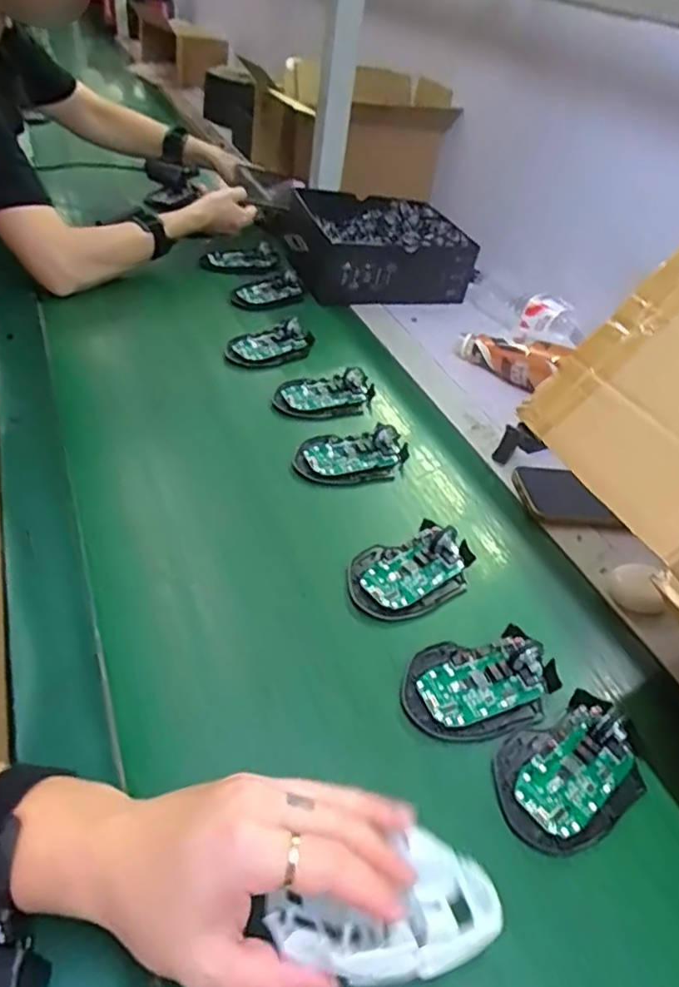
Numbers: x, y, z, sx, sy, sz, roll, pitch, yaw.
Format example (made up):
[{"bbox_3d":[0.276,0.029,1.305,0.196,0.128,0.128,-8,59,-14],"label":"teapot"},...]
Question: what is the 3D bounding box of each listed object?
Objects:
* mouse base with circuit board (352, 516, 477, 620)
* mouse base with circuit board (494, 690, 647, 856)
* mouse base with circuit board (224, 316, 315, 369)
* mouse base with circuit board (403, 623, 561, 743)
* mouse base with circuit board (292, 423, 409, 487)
[{"bbox_3d":[0.060,0.060,0.514,0.112,0.027,0.071,-16,48,-26],"label":"mouse base with circuit board"},{"bbox_3d":[0.150,0.174,0.399,0.107,0.021,0.070,-18,49,-27],"label":"mouse base with circuit board"},{"bbox_3d":[-0.083,-0.179,0.756,0.109,0.031,0.054,-19,49,-28],"label":"mouse base with circuit board"},{"bbox_3d":[0.102,0.130,0.441,0.115,0.022,0.070,-5,44,-16],"label":"mouse base with circuit board"},{"bbox_3d":[0.013,-0.038,0.615,0.111,0.028,0.061,0,43,-10],"label":"mouse base with circuit board"}]

